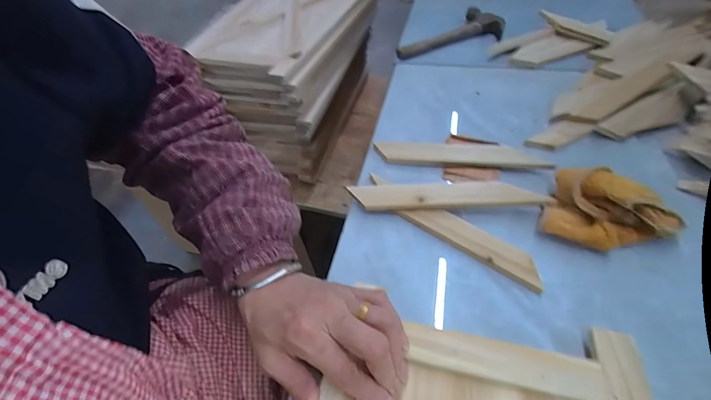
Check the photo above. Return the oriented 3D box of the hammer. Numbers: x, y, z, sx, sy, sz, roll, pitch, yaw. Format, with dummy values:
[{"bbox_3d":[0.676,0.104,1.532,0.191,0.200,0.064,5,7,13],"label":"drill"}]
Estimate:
[{"bbox_3d":[0.152,-0.278,0.570,0.183,0.030,0.081,-26,53,-15],"label":"hammer"}]

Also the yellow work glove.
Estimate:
[{"bbox_3d":[0.233,0.010,0.304,0.104,0.046,0.074,23,57,23],"label":"yellow work glove"}]

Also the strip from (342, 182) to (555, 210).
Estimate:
[{"bbox_3d":[0.089,-0.004,0.343,0.189,0.011,0.029,-1,63,10],"label":"strip"}]

